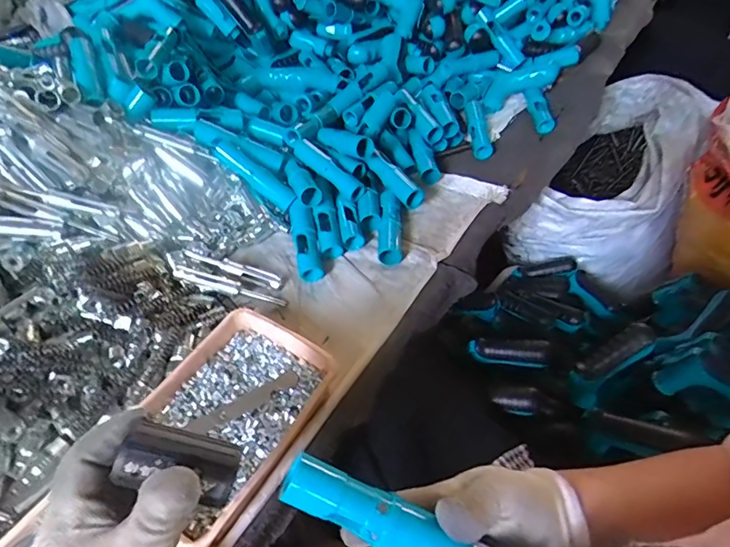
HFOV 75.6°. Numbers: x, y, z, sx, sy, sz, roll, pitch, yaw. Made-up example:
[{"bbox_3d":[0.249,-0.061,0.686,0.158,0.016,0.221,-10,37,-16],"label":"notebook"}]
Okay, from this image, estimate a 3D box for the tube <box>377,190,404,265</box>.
[{"bbox_3d":[0.034,-0.066,0.632,0.032,0.030,0.117,2,50,0],"label":"tube"}]

